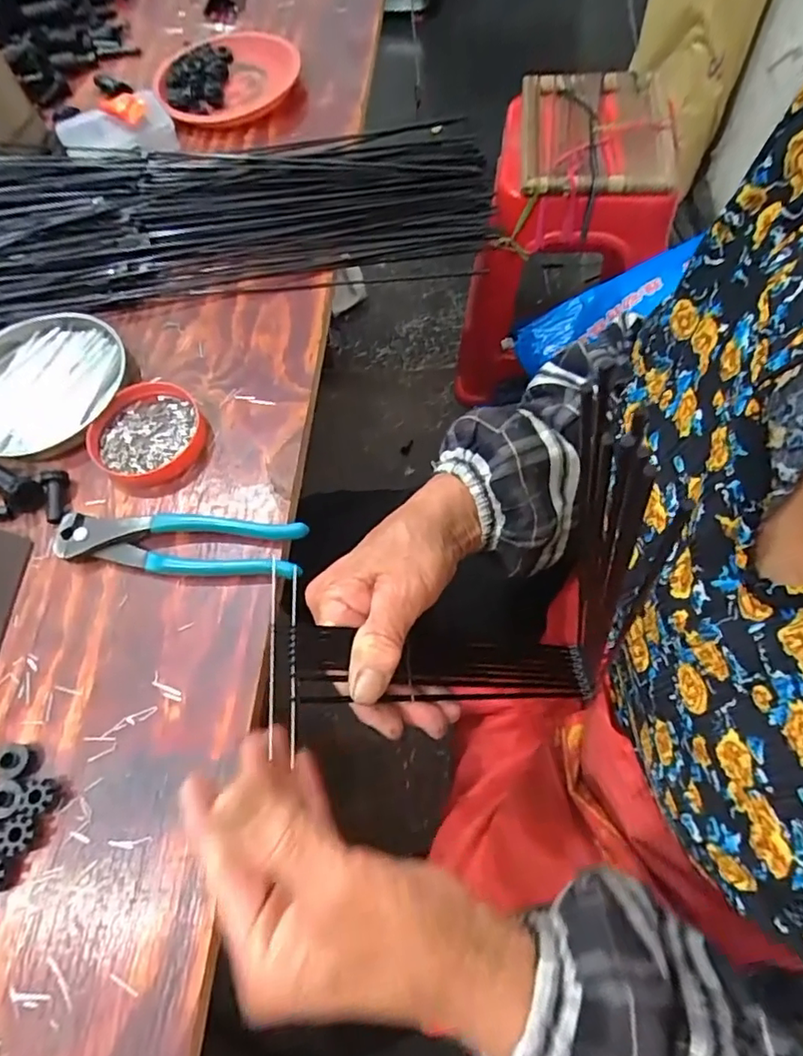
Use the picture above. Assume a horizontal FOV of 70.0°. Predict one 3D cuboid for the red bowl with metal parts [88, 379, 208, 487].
[{"bbox_3d":[-0.182,-0.069,0.416,0.075,0.017,0.079,-2,64,4],"label":"red bowl with metal parts"}]

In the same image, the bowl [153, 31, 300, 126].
[{"bbox_3d":[-0.179,-0.465,0.592,0.144,0.032,0.141,-2,64,4],"label":"bowl"}]

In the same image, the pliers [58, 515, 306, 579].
[{"bbox_3d":[-0.144,0.010,0.375,0.161,0.016,0.040,1,65,5],"label":"pliers"}]

